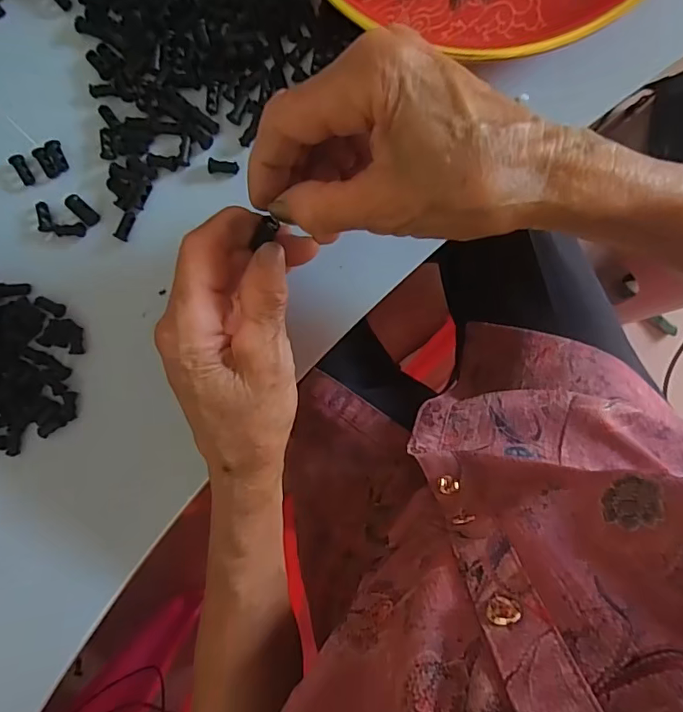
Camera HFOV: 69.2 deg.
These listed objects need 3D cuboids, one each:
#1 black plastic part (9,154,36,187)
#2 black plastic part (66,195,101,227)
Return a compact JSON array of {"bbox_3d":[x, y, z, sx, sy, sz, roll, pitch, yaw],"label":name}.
[{"bbox_3d":[-0.181,-0.105,0.281,0.007,0.005,0.018,-22,92,5],"label":"black plastic part"},{"bbox_3d":[-0.147,-0.083,0.281,0.021,0.004,0.009,43,96,0],"label":"black plastic part"}]

